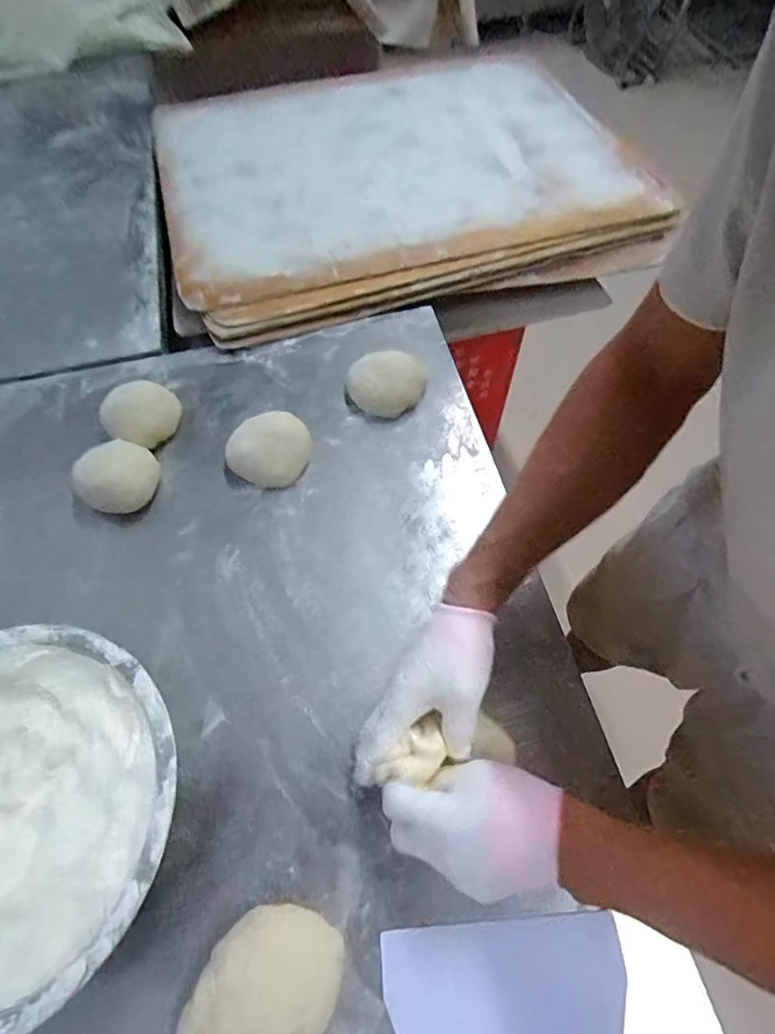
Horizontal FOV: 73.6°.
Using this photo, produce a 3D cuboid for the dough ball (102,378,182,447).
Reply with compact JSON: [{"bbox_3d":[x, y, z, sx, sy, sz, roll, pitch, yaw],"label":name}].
[{"bbox_3d":[-0.317,-0.136,0.671,0.086,0.038,0.101,-17,62,-7],"label":"dough ball"}]

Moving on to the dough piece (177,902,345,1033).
[{"bbox_3d":[-0.101,0.373,0.399,0.097,0.035,0.138,39,69,20],"label":"dough piece"}]

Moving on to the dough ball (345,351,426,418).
[{"bbox_3d":[0.000,-0.177,0.690,0.100,0.047,0.082,4,62,4],"label":"dough ball"}]

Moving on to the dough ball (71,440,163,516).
[{"bbox_3d":[-0.329,-0.048,0.631,0.098,0.043,0.085,-32,65,-15],"label":"dough ball"}]

